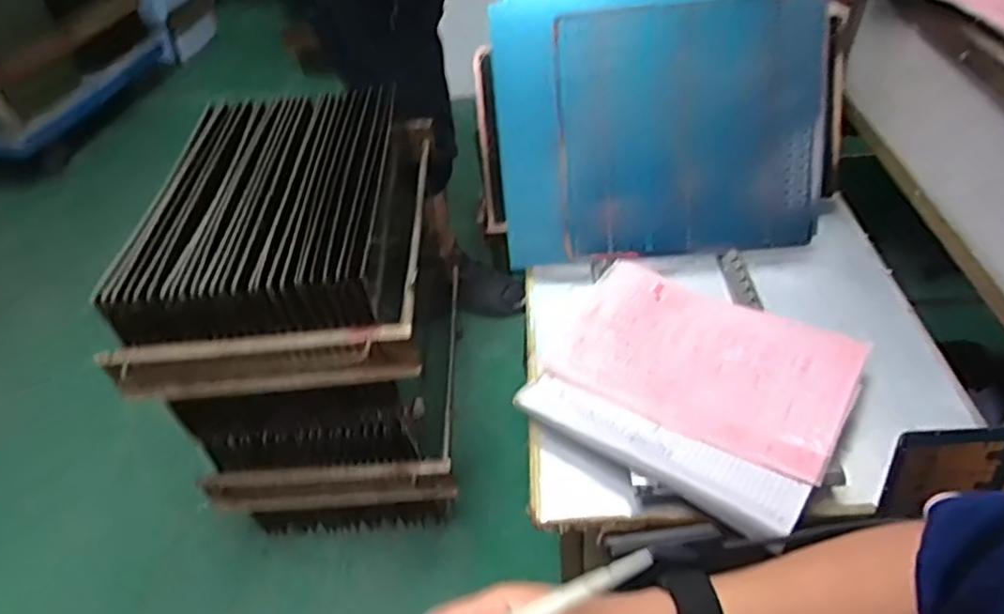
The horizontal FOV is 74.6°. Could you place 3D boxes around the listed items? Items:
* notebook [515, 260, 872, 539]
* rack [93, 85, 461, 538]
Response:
[{"bbox_3d":[0.205,0.069,0.721,0.307,0.023,0.281,21,47,30],"label":"notebook"},{"bbox_3d":[-0.304,0.026,1.164,0.393,0.622,0.518,-5,44,1],"label":"rack"}]

